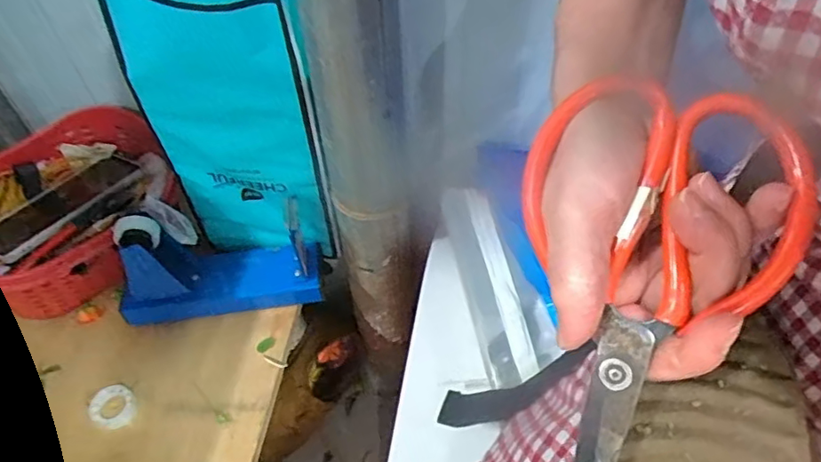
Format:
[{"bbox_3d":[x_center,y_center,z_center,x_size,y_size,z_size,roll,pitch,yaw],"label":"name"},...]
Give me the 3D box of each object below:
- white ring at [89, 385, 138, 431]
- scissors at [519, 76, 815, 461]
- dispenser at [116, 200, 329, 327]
[{"bbox_3d":[-0.278,0.164,0.526,0.040,0.008,0.040,0,51,0],"label":"white ring"},{"bbox_3d":[0.077,0.030,0.216,0.100,0.013,0.179,21,91,22],"label":"scissors"},{"bbox_3d":[-0.191,0.030,0.563,0.198,0.119,0.059,-9,52,-7],"label":"dispenser"}]

